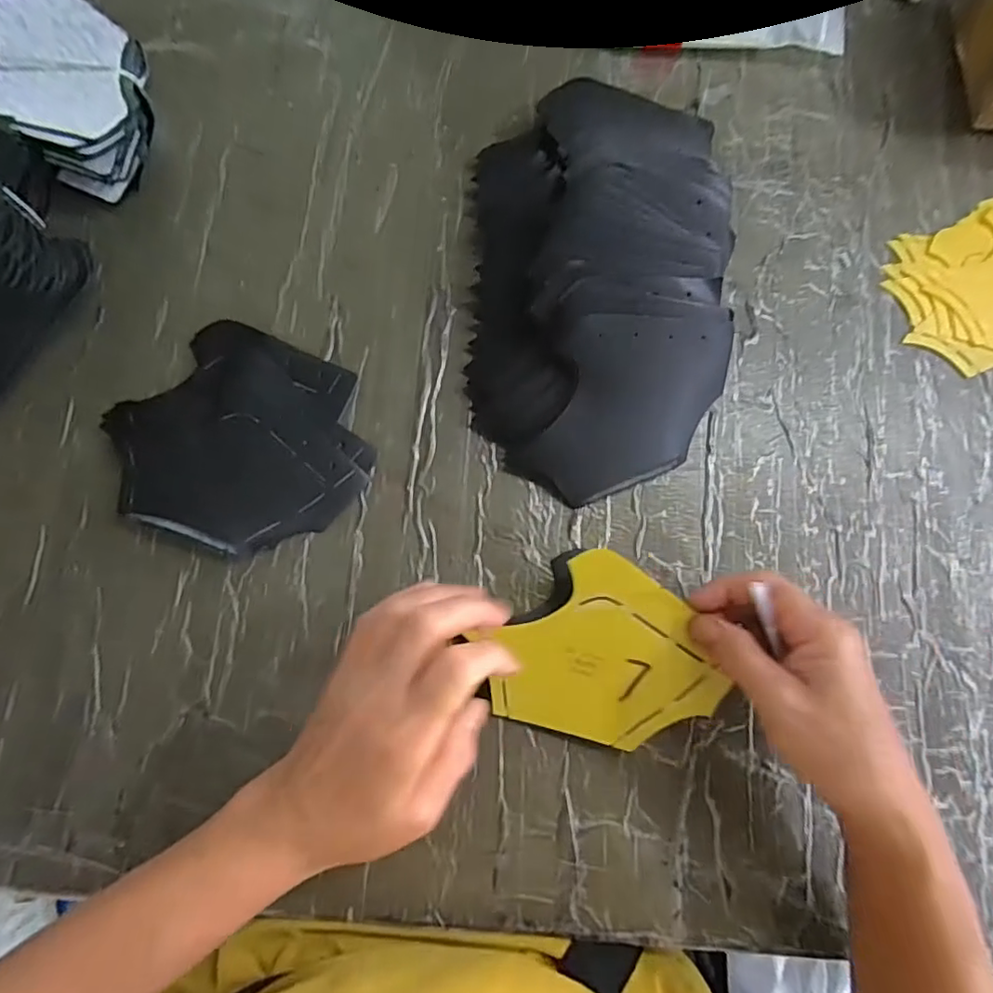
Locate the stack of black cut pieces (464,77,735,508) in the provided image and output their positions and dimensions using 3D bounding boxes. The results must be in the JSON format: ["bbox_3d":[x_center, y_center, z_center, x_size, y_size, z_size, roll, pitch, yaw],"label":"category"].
[{"bbox_3d":[0.066,-0.134,0.371,0.163,0.047,0.266,1,79,-1],"label":"stack of black cut pieces"}]

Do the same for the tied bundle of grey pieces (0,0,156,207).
[{"bbox_3d":[-0.275,-0.263,0.387,0.090,0.045,0.140,-15,80,-4],"label":"tied bundle of grey pieces"}]

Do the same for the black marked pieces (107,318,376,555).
[{"bbox_3d":[-0.154,-0.034,0.364,0.149,0.014,0.132,24,80,3],"label":"black marked pieces"}]

